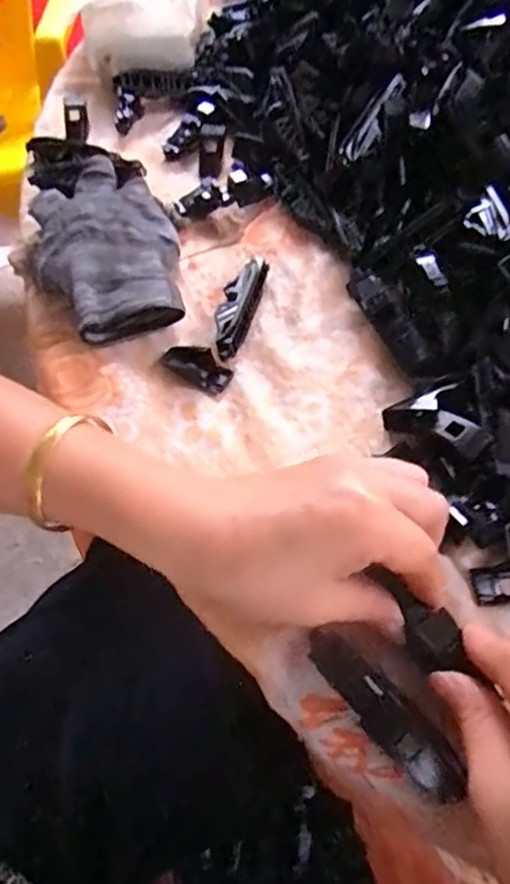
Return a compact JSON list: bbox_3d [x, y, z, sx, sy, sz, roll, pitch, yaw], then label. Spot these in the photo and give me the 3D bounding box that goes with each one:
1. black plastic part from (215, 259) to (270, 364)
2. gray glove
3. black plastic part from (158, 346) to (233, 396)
[{"bbox_3d":[-0.011,-0.084,0.374,0.021,0.016,0.077,15,59,10],"label":"black plastic part"},{"bbox_3d":[-0.098,-0.128,0.393,0.090,0.032,0.138,-20,60,-12],"label":"gray glove"},{"bbox_3d":[-0.035,-0.045,0.351,0.042,0.012,0.019,26,62,16],"label":"black plastic part"}]

